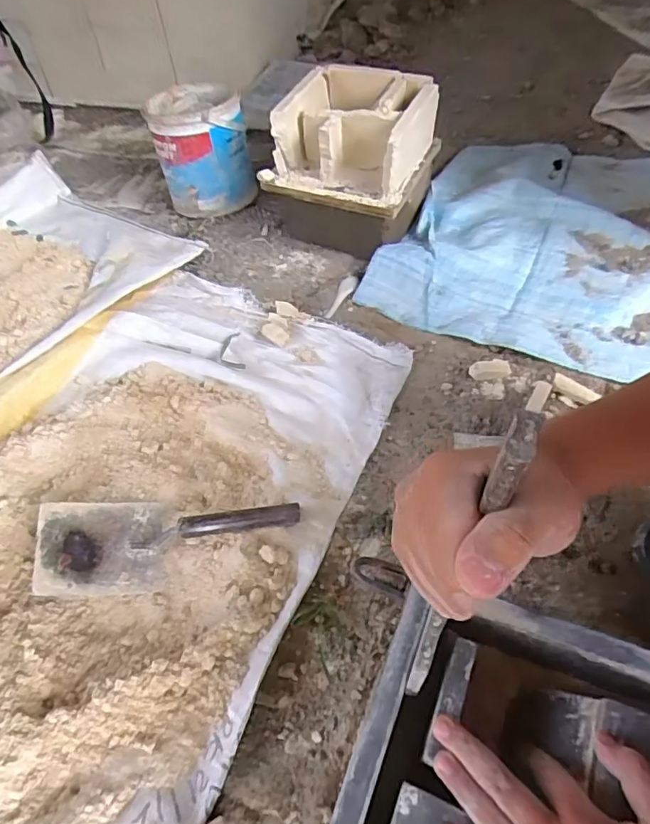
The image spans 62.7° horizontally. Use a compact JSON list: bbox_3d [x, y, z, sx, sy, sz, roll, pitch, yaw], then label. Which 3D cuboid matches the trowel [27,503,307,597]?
[{"bbox_3d":[-0.171,0.135,0.604,0.281,0.050,0.109,-9,53,-5],"label":"trowel"}]

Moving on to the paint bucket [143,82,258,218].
[{"bbox_3d":[-0.242,-0.516,1.049,0.171,0.184,0.190,-20,55,-12],"label":"paint bucket"}]

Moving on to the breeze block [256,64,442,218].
[{"bbox_3d":[0.049,-0.460,0.891,0.230,0.125,0.238,19,55,22],"label":"breeze block"}]

